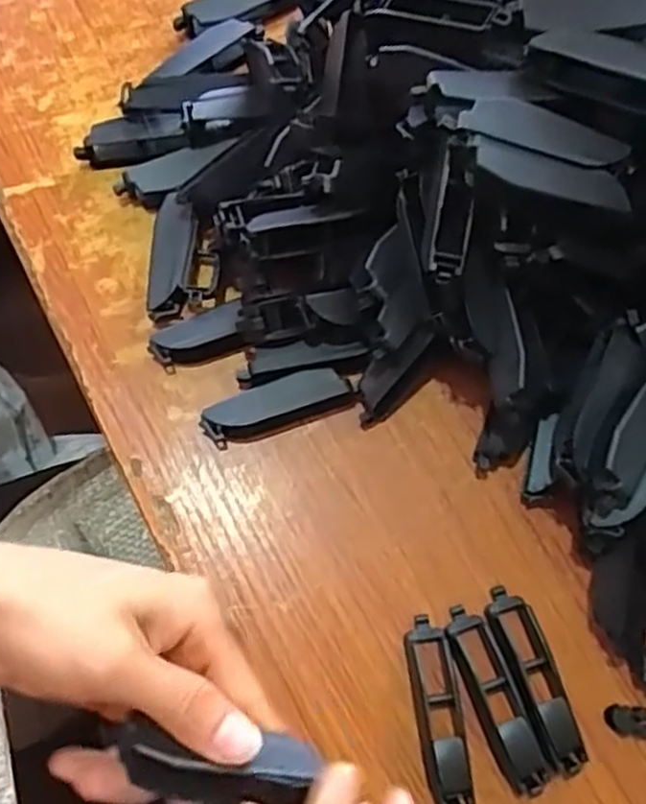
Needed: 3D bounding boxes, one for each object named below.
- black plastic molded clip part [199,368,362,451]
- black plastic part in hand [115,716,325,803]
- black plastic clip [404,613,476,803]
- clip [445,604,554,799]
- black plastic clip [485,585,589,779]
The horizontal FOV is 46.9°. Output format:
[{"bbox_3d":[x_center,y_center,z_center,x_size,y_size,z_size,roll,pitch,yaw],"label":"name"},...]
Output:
[{"bbox_3d":[-0.020,0.003,0.355,0.072,0.017,0.020,-19,74,-8],"label":"black plastic molded clip part"},{"bbox_3d":[-0.036,0.122,0.248,0.066,0.019,0.022,8,72,-4],"label":"black plastic part in hand"},{"bbox_3d":[0.049,0.133,0.316,0.018,0.015,0.079,-6,73,-5],"label":"black plastic clip"},{"bbox_3d":[0.074,0.127,0.317,0.020,0.014,0.079,-20,74,-9],"label":"clip"},{"bbox_3d":[0.091,0.119,0.320,0.020,0.015,0.078,-16,73,-7],"label":"black plastic clip"}]

